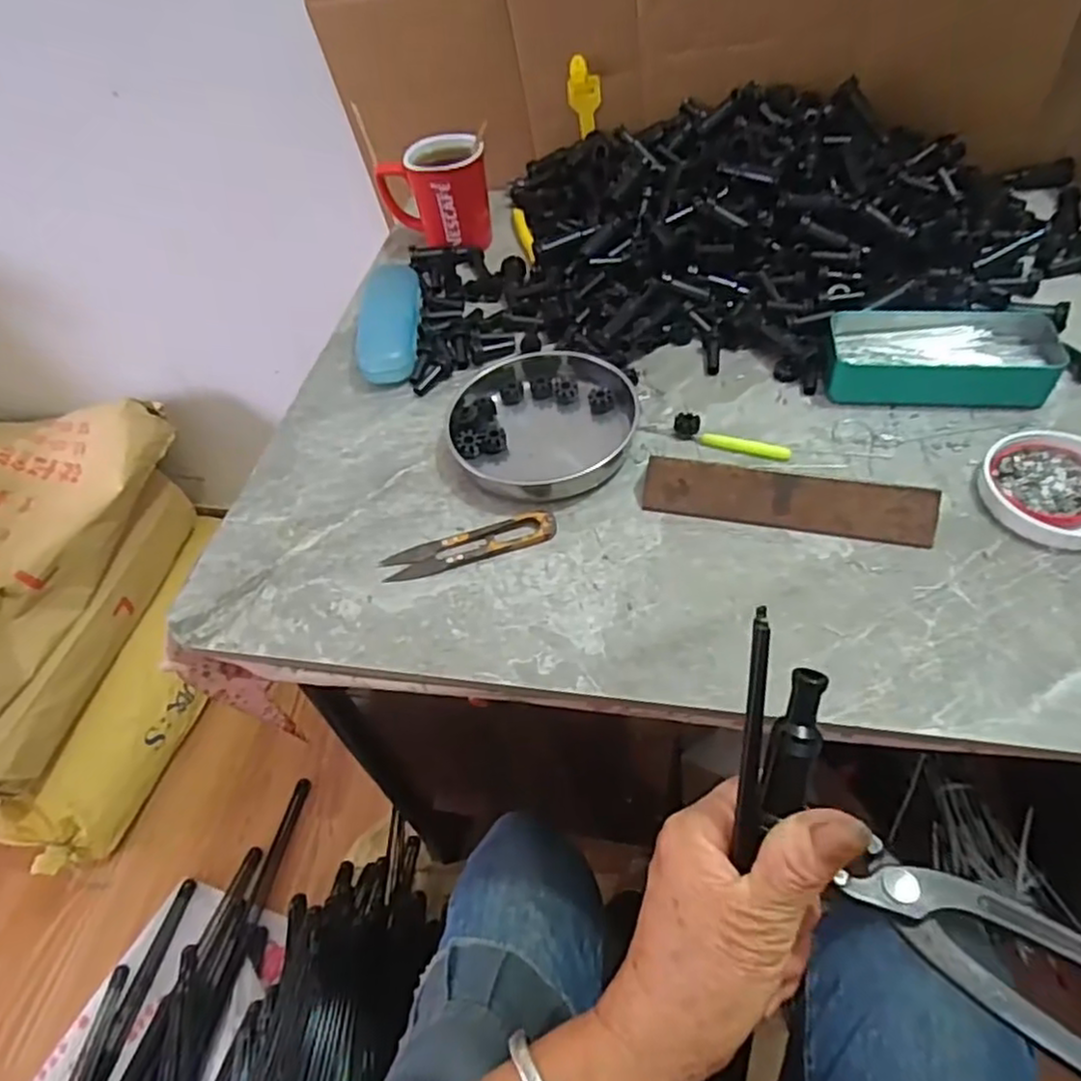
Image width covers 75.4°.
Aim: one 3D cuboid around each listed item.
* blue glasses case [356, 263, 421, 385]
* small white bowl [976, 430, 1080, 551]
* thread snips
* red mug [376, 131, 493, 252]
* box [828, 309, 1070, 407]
[{"bbox_3d":[-0.134,-0.196,0.628,0.050,0.030,0.157,-7,50,1],"label":"blue glasses case"},{"bbox_3d":[0.330,-0.034,0.446,0.082,0.018,0.085,-3,50,4],"label":"small white bowl"},{"bbox_3d":[-0.047,0.003,0.467,0.115,0.009,0.026,-15,51,-6],"label":"thread snips"},{"bbox_3d":[-0.103,-0.336,0.693,0.105,0.088,0.066,-12,50,-4],"label":"red mug"},{"bbox_3d":[0.296,-0.141,0.526,0.152,0.031,0.081,3,51,9],"label":"box"}]

